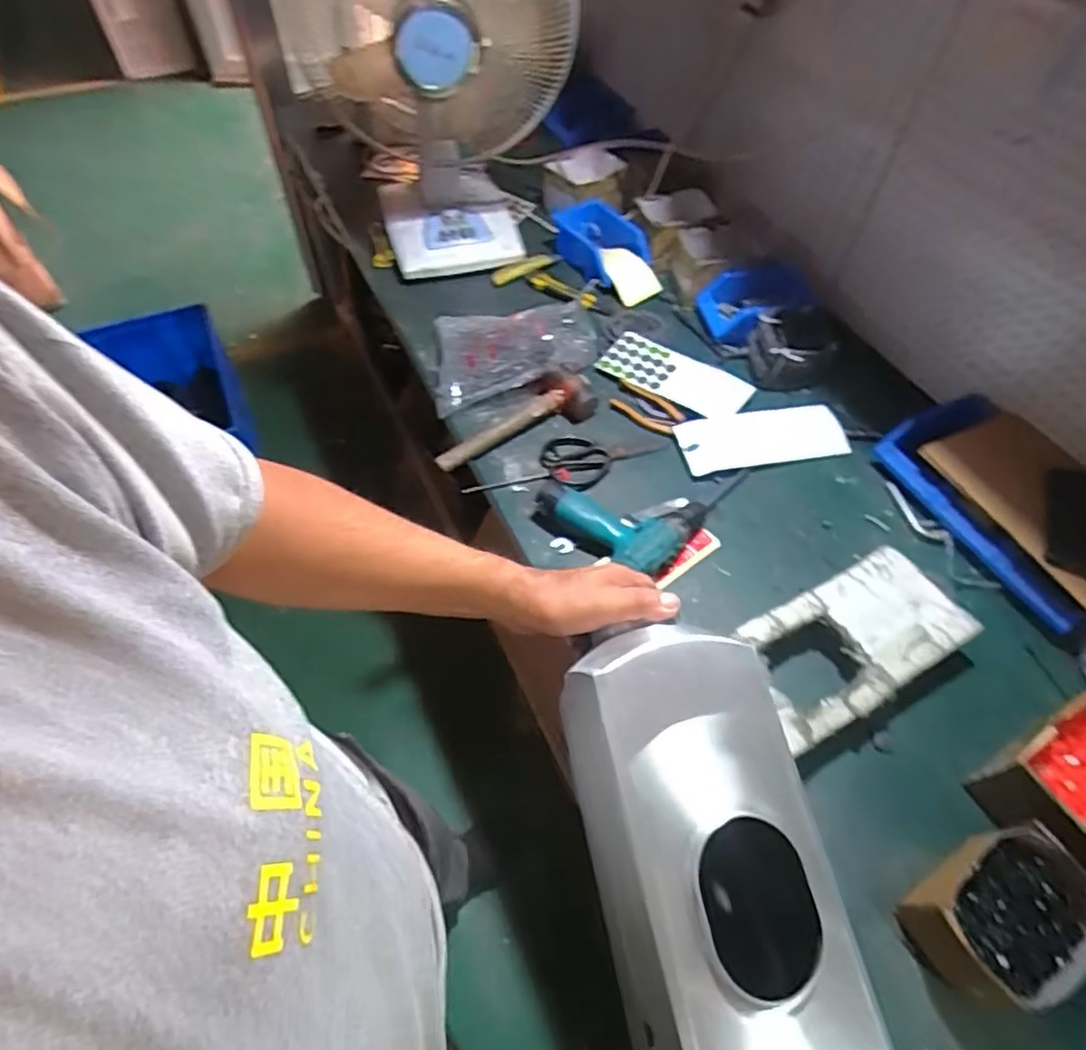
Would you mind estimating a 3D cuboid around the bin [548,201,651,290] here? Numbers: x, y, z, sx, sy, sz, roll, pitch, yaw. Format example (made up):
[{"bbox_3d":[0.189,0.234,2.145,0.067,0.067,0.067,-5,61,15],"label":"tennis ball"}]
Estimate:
[{"bbox_3d":[0.115,-0.542,1.252,0.133,0.081,0.198,-22,58,-17],"label":"bin"}]

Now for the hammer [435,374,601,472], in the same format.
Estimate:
[{"bbox_3d":[-0.046,-0.164,1.006,0.273,0.048,0.087,-26,59,-20],"label":"hammer"}]

